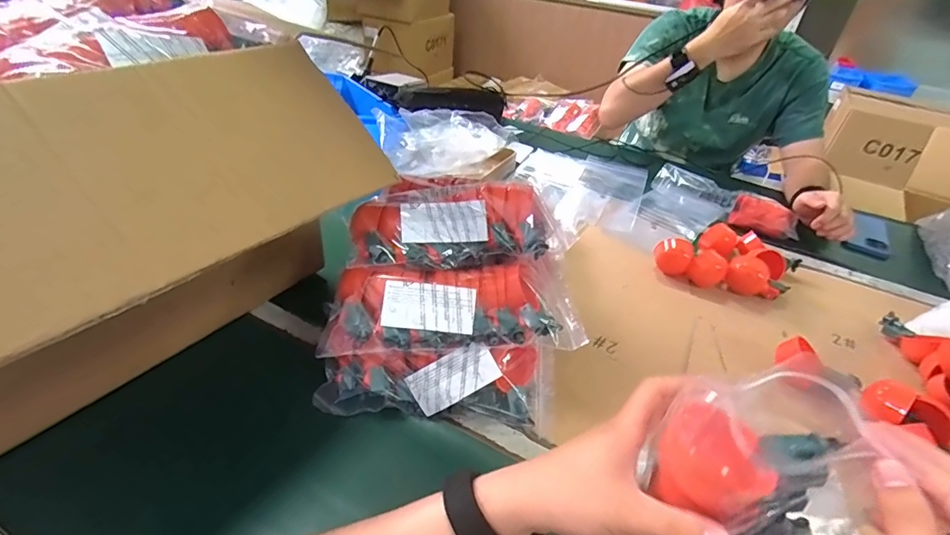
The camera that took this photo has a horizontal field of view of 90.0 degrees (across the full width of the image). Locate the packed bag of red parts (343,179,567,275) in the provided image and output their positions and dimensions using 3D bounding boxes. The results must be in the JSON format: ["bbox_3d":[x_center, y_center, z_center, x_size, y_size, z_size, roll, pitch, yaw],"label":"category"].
[{"bbox_3d":[-0.024,-0.052,0.575,0.236,0.075,0.119,-6,73,-7],"label":"packed bag of red parts"}]

